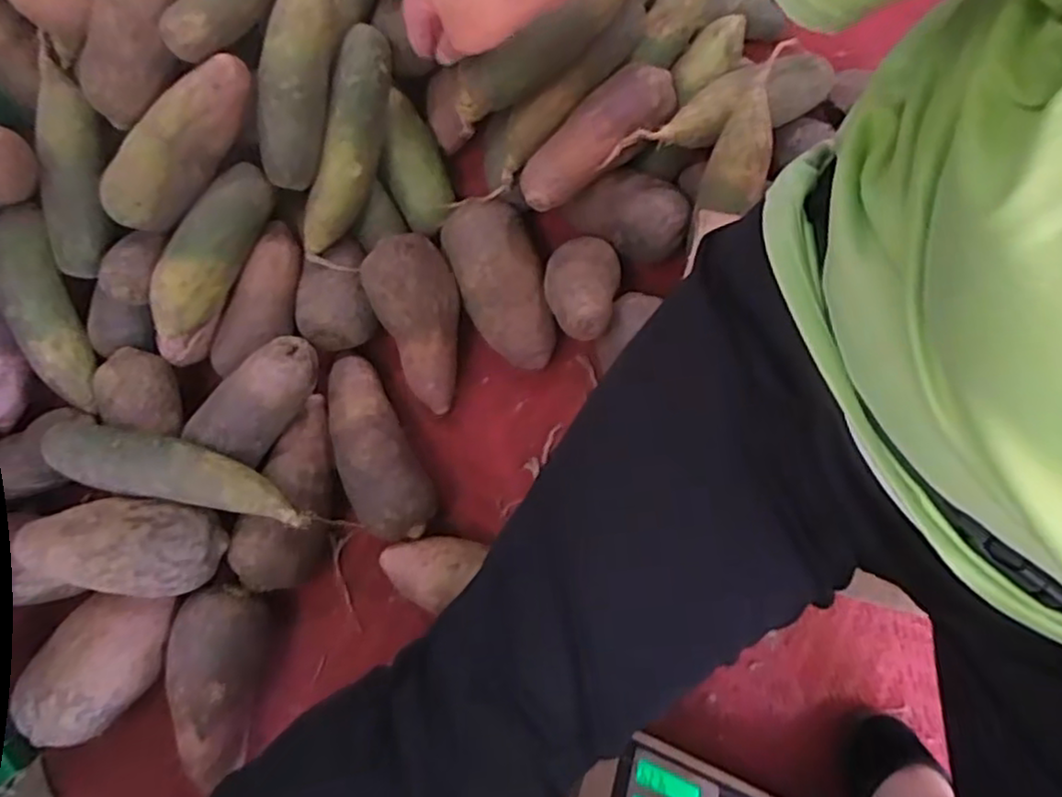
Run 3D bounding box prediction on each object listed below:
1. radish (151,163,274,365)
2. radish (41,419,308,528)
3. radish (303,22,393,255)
[{"bbox_3d":[-0.293,-0.119,0.612,0.050,0.064,0.196,28,98,5],"label":"radish"},{"bbox_3d":[-0.306,0.062,0.585,0.238,0.053,0.053,11,80,2],"label":"radish"},{"bbox_3d":[-0.167,-0.234,0.626,0.046,0.042,0.205,18,99,3],"label":"radish"}]

